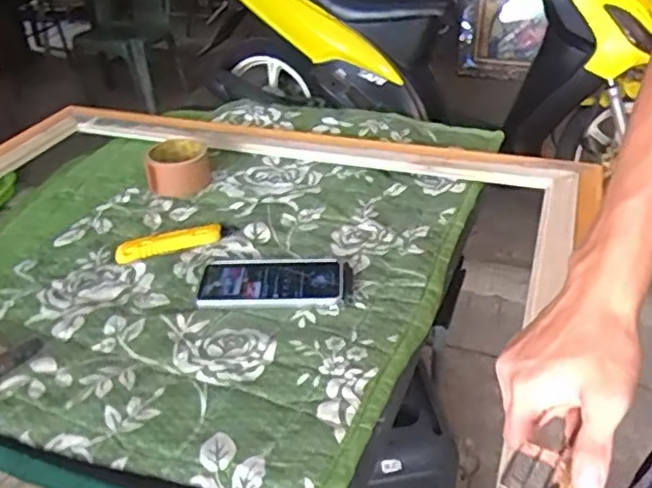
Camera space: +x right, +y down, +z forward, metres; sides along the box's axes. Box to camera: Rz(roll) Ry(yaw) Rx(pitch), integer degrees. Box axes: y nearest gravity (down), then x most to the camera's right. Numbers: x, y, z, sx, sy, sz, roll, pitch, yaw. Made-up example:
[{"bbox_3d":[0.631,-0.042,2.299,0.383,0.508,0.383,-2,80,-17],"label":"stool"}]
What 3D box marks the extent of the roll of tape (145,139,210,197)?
[{"bbox_3d":[-0.211,-0.113,0.918,0.083,0.052,0.090,-7,34,-5],"label":"roll of tape"}]

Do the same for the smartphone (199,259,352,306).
[{"bbox_3d":[-0.057,0.040,0.704,0.163,0.013,0.085,-3,34,2],"label":"smartphone"}]

